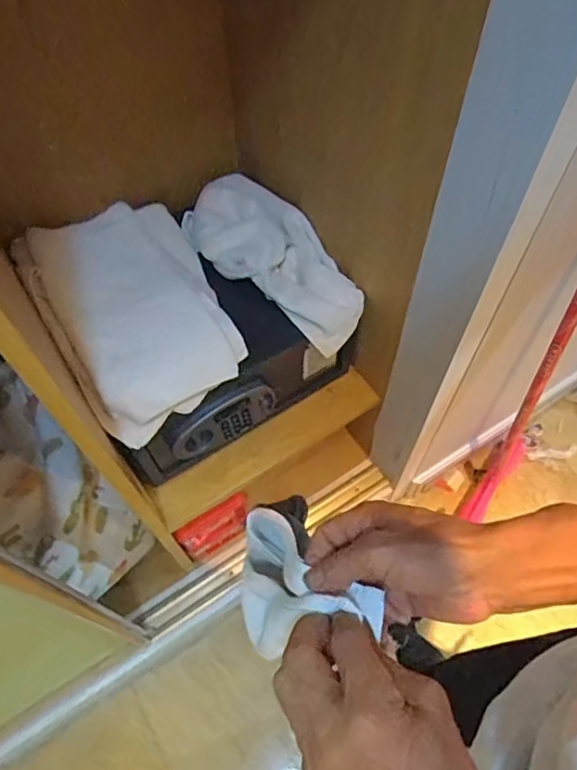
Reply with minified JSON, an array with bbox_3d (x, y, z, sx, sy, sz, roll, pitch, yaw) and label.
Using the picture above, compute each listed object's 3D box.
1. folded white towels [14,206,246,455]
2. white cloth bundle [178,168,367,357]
[{"bbox_3d":[-0.223,-0.129,0.801,0.250,0.124,0.360,-29,63,-15],"label":"folded white towels"},{"bbox_3d":[-0.019,-0.212,0.902,0.348,0.084,0.162,39,67,21],"label":"white cloth bundle"}]

